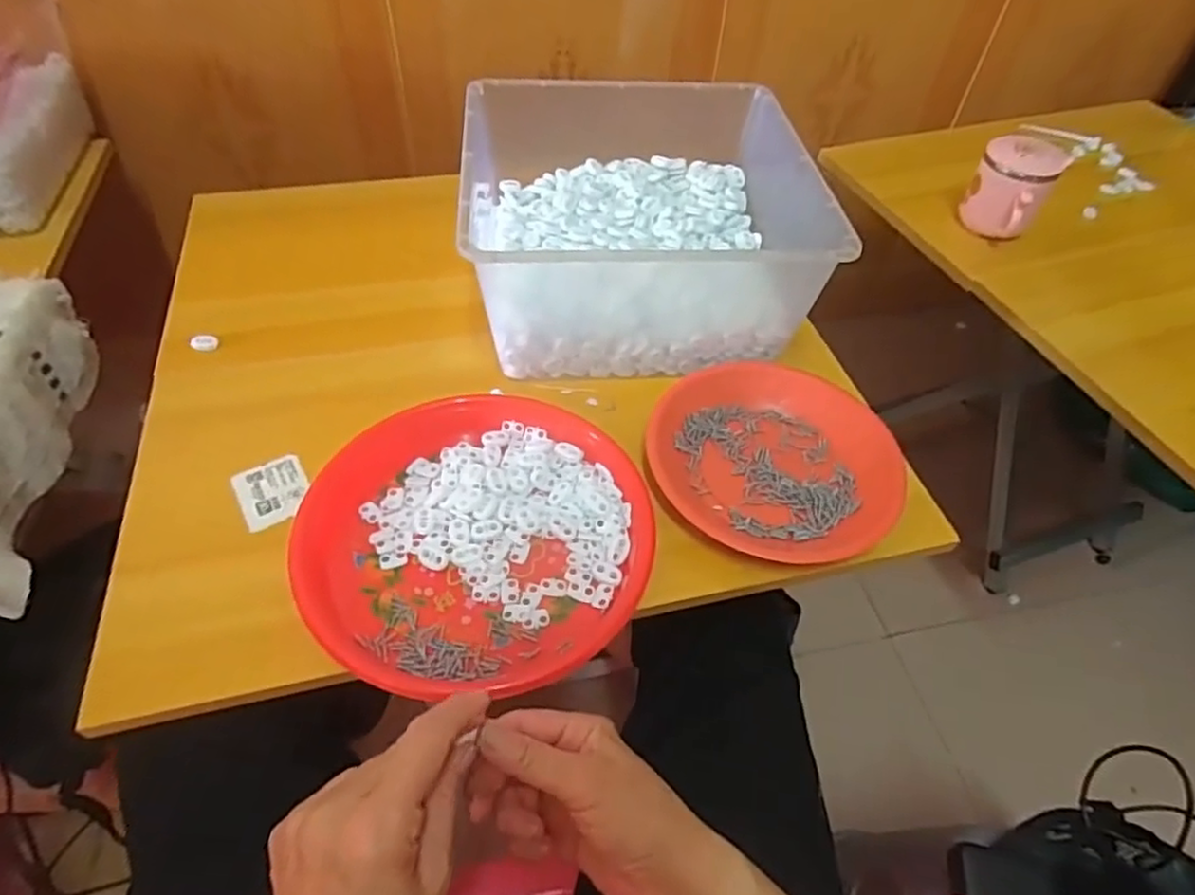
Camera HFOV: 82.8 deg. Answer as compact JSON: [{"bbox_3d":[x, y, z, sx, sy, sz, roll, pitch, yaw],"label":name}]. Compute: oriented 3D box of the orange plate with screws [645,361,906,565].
[{"bbox_3d":[0.138,0.009,0.537,0.186,0.034,0.181,1,51,-1],"label":"orange plate with screws"}]

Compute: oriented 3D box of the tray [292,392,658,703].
[{"bbox_3d":[-0.086,0.052,0.492,0.234,0.024,0.244,-14,52,-13],"label":"tray"}]

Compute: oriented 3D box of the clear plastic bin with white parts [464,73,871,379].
[{"bbox_3d":[0.047,-0.207,0.621,0.312,0.134,0.278,-3,51,-5],"label":"clear plastic bin with white parts"}]

